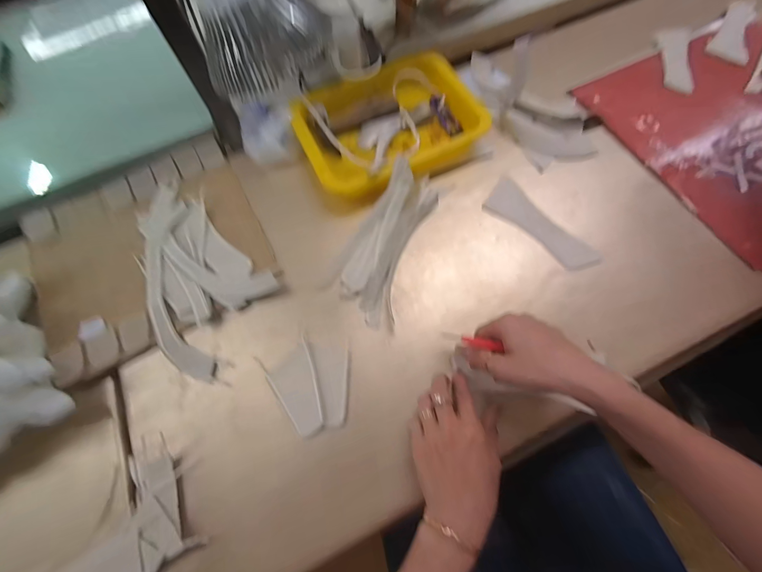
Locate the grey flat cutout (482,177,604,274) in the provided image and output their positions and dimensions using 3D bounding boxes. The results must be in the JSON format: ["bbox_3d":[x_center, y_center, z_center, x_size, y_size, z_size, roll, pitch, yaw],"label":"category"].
[{"bbox_3d":[0.203,-0.079,0.433,0.058,0.004,0.161,-35,68,-8],"label":"grey flat cutout"}]

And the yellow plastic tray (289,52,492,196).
[{"bbox_3d":[0.007,-0.240,0.481,0.247,0.041,0.200,-24,69,-7],"label":"yellow plastic tray"}]

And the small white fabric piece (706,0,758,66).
[{"bbox_3d":[0.589,-0.417,0.542,0.053,0.030,0.124,29,72,13],"label":"small white fabric piece"}]

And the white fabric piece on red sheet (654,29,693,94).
[{"bbox_3d":[0.477,-0.364,0.532,0.043,0.018,0.133,5,68,4],"label":"white fabric piece on red sheet"}]

